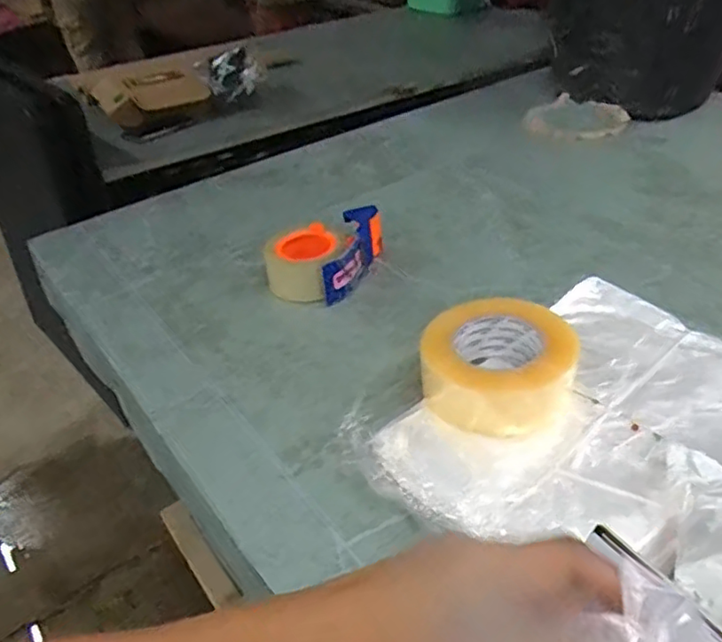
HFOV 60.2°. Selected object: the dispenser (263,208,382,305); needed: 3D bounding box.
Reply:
[{"bbox_3d":[-0.050,-0.085,0.783,0.116,0.060,0.151,12,41,21],"label":"dispenser"}]

